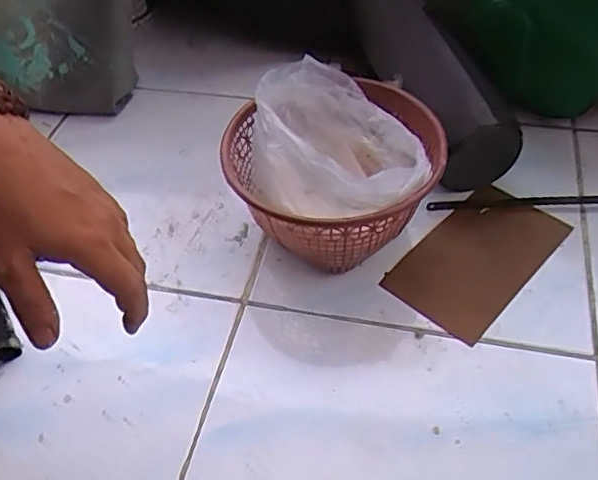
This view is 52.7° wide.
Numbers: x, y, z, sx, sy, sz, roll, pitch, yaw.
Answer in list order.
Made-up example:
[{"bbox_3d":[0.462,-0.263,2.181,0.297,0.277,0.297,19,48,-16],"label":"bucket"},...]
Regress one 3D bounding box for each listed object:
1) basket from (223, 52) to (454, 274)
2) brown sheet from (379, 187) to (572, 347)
[{"bbox_3d":[0.035,-0.063,0.570,0.184,0.132,0.186,-2,50,2],"label":"basket"},{"bbox_3d":[0.172,0.014,0.580,0.100,0.005,0.185,33,56,28],"label":"brown sheet"}]

